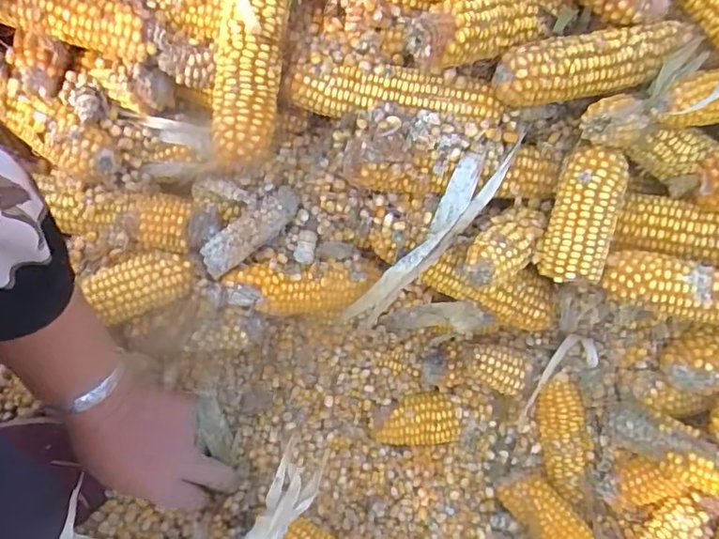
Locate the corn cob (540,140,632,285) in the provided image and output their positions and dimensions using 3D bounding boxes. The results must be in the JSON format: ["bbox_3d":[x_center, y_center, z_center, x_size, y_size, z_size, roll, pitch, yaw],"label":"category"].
[{"bbox_3d":[0.179,-0.042,0.443,0.051,0.040,0.105,15,94,11],"label":"corn cob"}]

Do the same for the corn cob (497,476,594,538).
[{"bbox_3d":[0.165,0.220,0.486,0.038,0.035,0.089,-37,67,-14],"label":"corn cob"}]

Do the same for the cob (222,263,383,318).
[{"bbox_3d":[-0.048,0.018,0.489,0.131,0.034,0.039,1,62,-15],"label":"cob"}]

